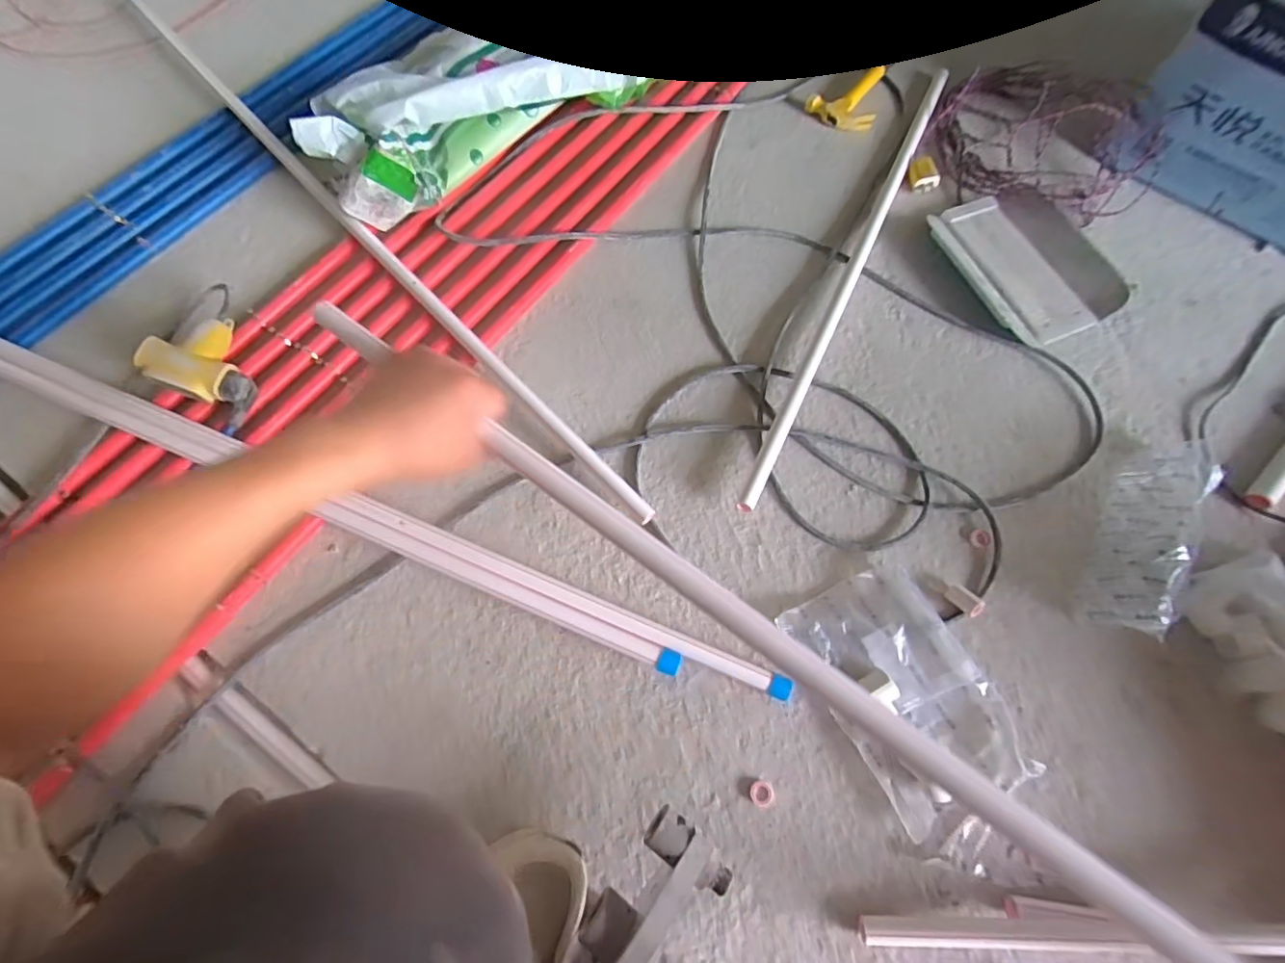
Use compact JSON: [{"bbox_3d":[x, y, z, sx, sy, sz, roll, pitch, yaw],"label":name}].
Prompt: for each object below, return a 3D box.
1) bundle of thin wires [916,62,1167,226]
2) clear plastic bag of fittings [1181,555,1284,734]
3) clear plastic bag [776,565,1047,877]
[{"bbox_3d":[0.593,-0.514,0.799,0.301,0.078,0.289,31,71,9],"label":"bundle of thin wires"},{"bbox_3d":[0.659,0.187,0.557,0.112,0.037,0.210,-14,70,-8],"label":"clear plastic bag of fittings"},{"bbox_3d":[0.270,0.219,0.544,0.147,0.034,0.260,-27,73,-12],"label":"clear plastic bag"}]

